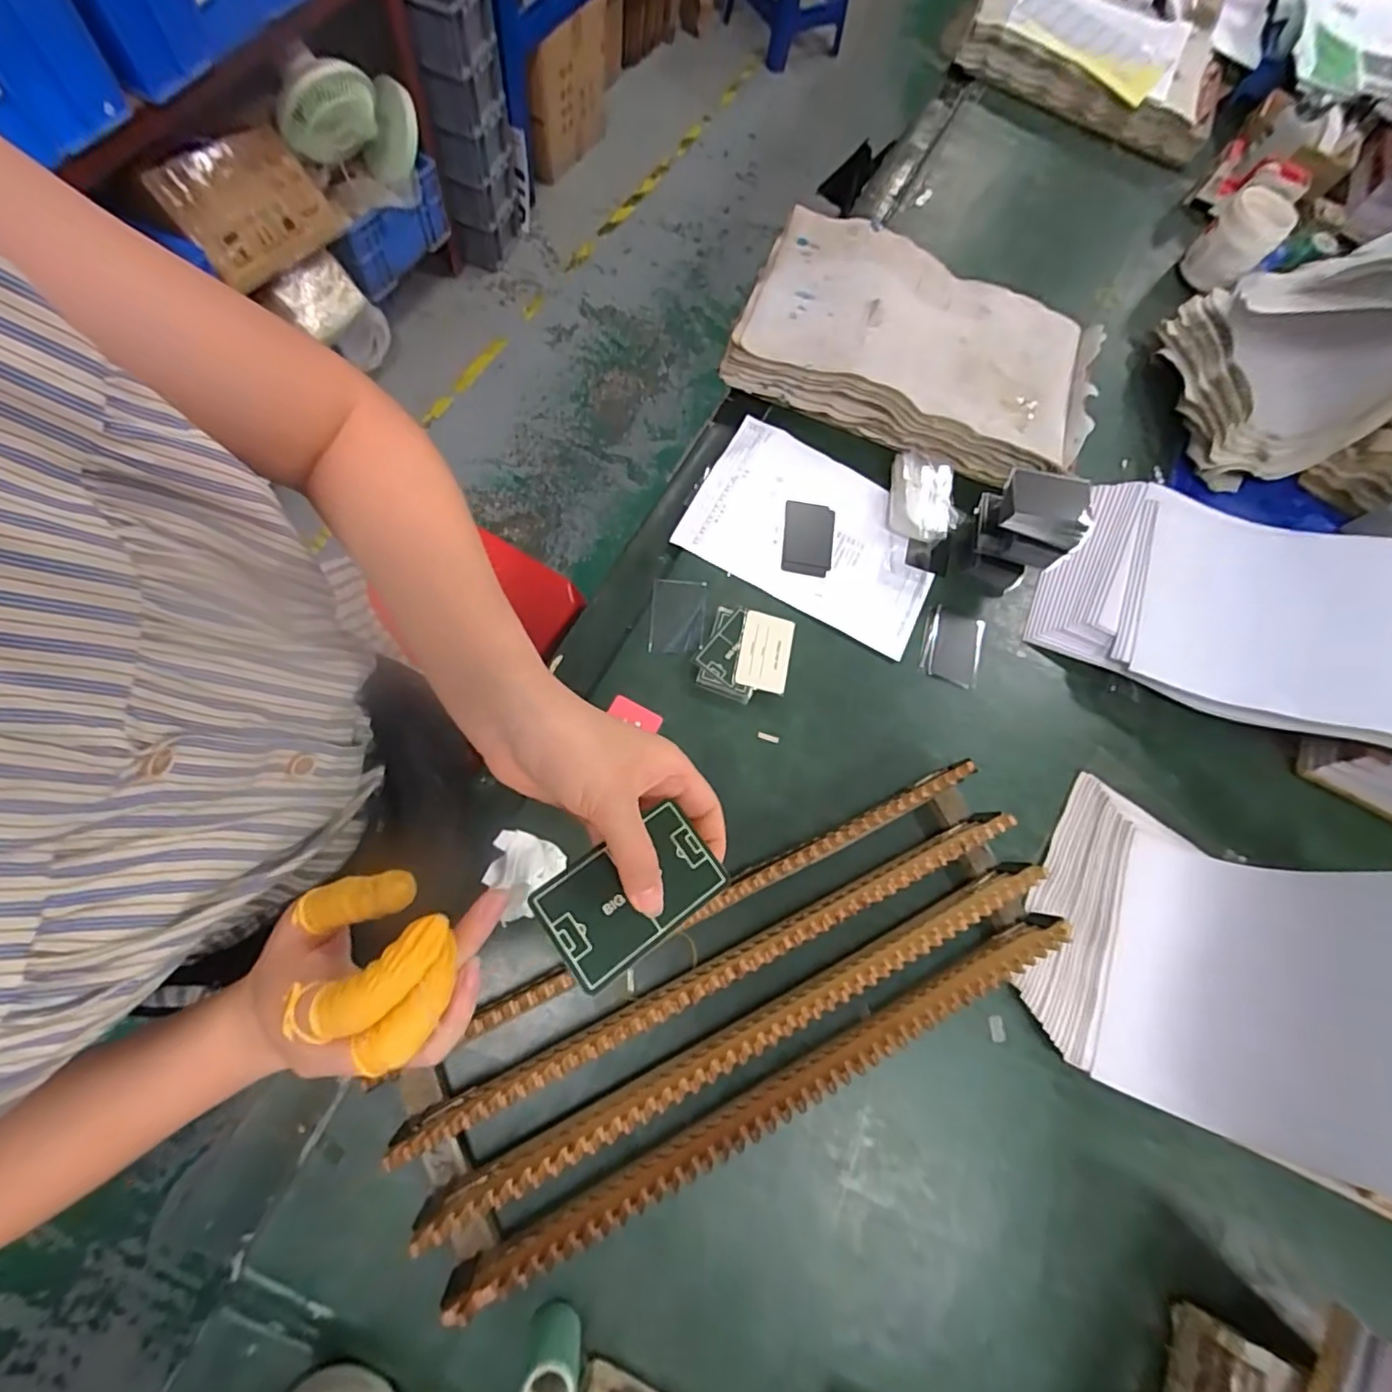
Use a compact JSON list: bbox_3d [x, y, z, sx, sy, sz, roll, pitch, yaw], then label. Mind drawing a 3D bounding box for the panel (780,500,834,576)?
[{"bbox_3d":[0.133,-0.186,0.714,0.059,0.010,0.094,9,72,-6],"label":"panel"}]

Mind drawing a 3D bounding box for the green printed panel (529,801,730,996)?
[{"bbox_3d":[-0.030,0.093,0.286,0.082,0.005,0.054,-33,81,-21],"label":"green printed panel"}]

